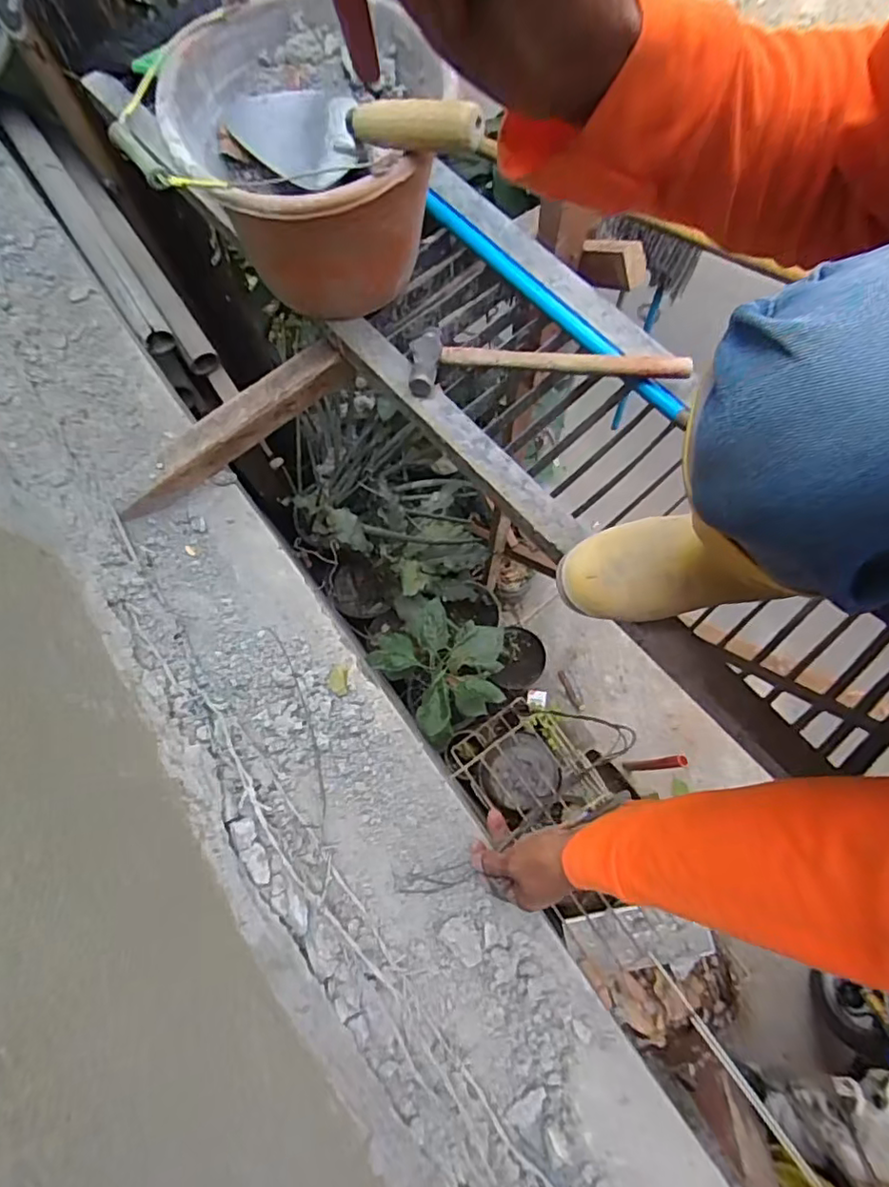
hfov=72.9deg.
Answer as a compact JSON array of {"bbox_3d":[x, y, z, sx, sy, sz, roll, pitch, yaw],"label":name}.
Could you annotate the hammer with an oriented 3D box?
[{"bbox_3d":[0.114,-0.265,0.678,0.304,0.036,0.080,0,73,1],"label":"hammer"}]

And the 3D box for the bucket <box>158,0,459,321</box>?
[{"bbox_3d":[-0.137,-0.430,0.635,0.230,0.193,0.250,0,73,1],"label":"bucket"}]

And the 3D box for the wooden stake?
[{"bbox_3d":[-0.262,-0.203,0.751,0.326,0.060,0.044,-37,76,-9],"label":"wooden stake"}]

